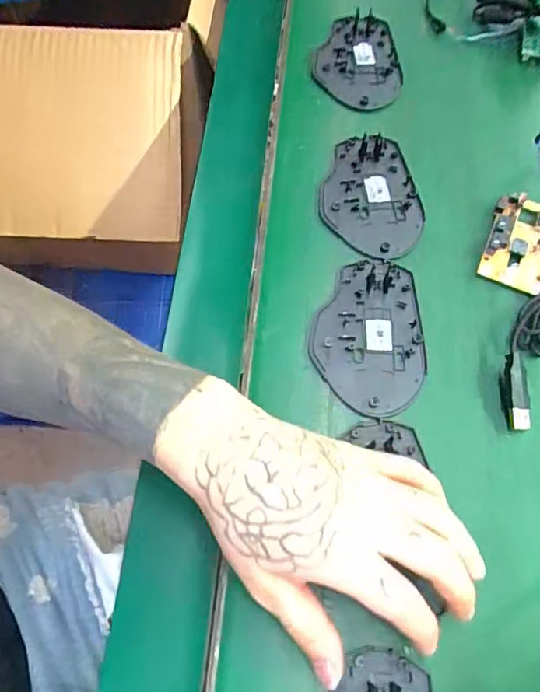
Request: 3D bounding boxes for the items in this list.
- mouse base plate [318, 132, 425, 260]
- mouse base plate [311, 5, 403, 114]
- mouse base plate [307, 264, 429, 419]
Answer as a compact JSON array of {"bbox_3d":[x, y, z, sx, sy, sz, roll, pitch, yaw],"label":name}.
[{"bbox_3d":[0.074,-0.112,0.412,0.073,0.006,0.107,-6,65,-5],"label":"mouse base plate"},{"bbox_3d":[0.082,-0.251,0.480,0.075,0.009,0.109,24,66,8],"label":"mouse base plate"},{"bbox_3d":[0.065,-0.009,0.363,0.071,0.004,0.107,7,65,0],"label":"mouse base plate"}]

